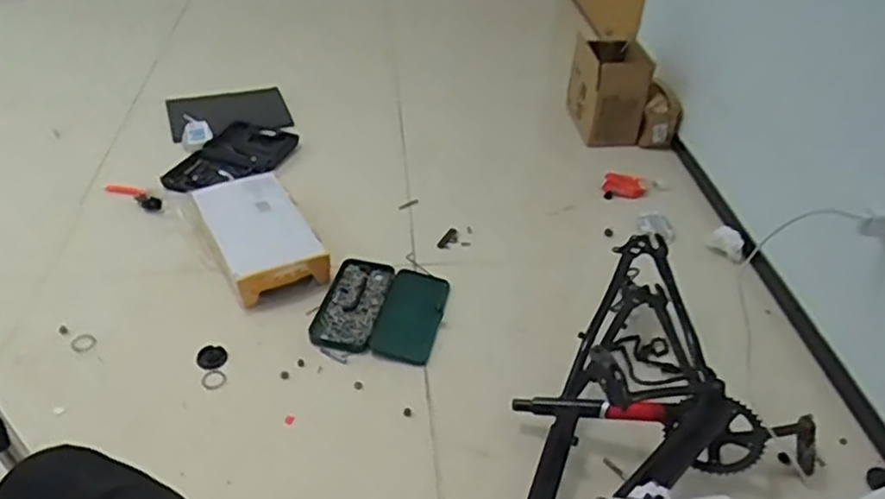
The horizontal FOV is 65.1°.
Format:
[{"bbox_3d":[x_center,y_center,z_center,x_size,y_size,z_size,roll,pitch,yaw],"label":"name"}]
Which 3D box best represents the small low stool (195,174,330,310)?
[{"bbox_3d":[-0.403,-0.032,1.558,0.197,0.117,0.343,-18,43,-27],"label":"small low stool"}]

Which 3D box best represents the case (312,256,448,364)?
[{"bbox_3d":[-0.130,0.124,1.464,0.250,0.053,0.260,10,38,7],"label":"case"}]

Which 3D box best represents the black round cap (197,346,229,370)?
[{"bbox_3d":[-0.444,0.206,1.339,0.054,0.011,0.058,4,40,-3],"label":"black round cap"}]

